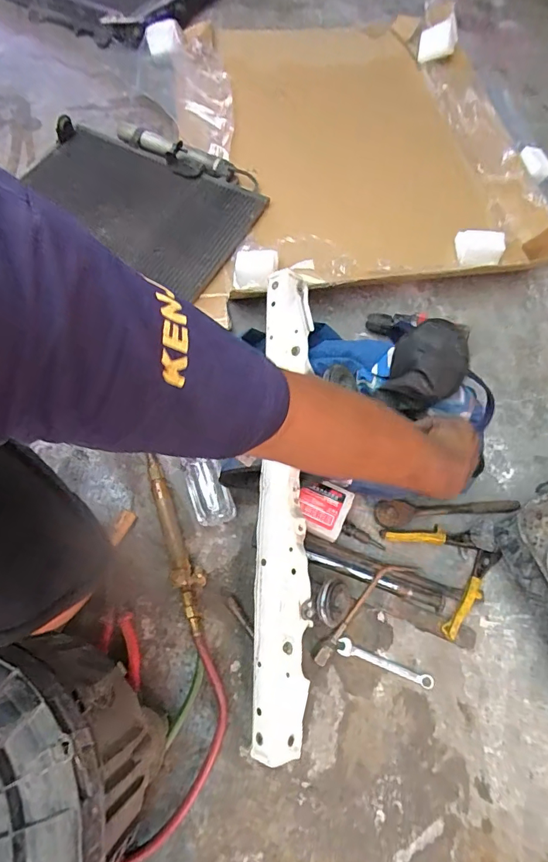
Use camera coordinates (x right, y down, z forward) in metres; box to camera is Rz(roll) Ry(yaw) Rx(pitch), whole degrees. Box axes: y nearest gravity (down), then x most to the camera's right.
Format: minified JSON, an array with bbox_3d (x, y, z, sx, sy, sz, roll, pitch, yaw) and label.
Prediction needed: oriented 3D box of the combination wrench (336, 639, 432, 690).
[{"bbox_3d":[0.165,0.348,0.668,0.142,0.007,0.023,19,65,9],"label":"combination wrench"}]

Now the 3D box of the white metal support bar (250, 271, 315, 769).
[{"bbox_3d":[0.015,0.098,0.693,0.081,0.062,0.725,2,78,1],"label":"white metal support bar"}]

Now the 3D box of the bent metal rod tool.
[{"bbox_3d":[0.136,0.272,0.690,0.211,0.032,0.040,-38,70,-17],"label":"bent metal rod tool"}]

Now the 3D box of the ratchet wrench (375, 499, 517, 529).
[{"bbox_3d":[0.288,0.137,0.742,0.235,0.025,0.042,-1,64,-1],"label":"ratchet wrench"}]

